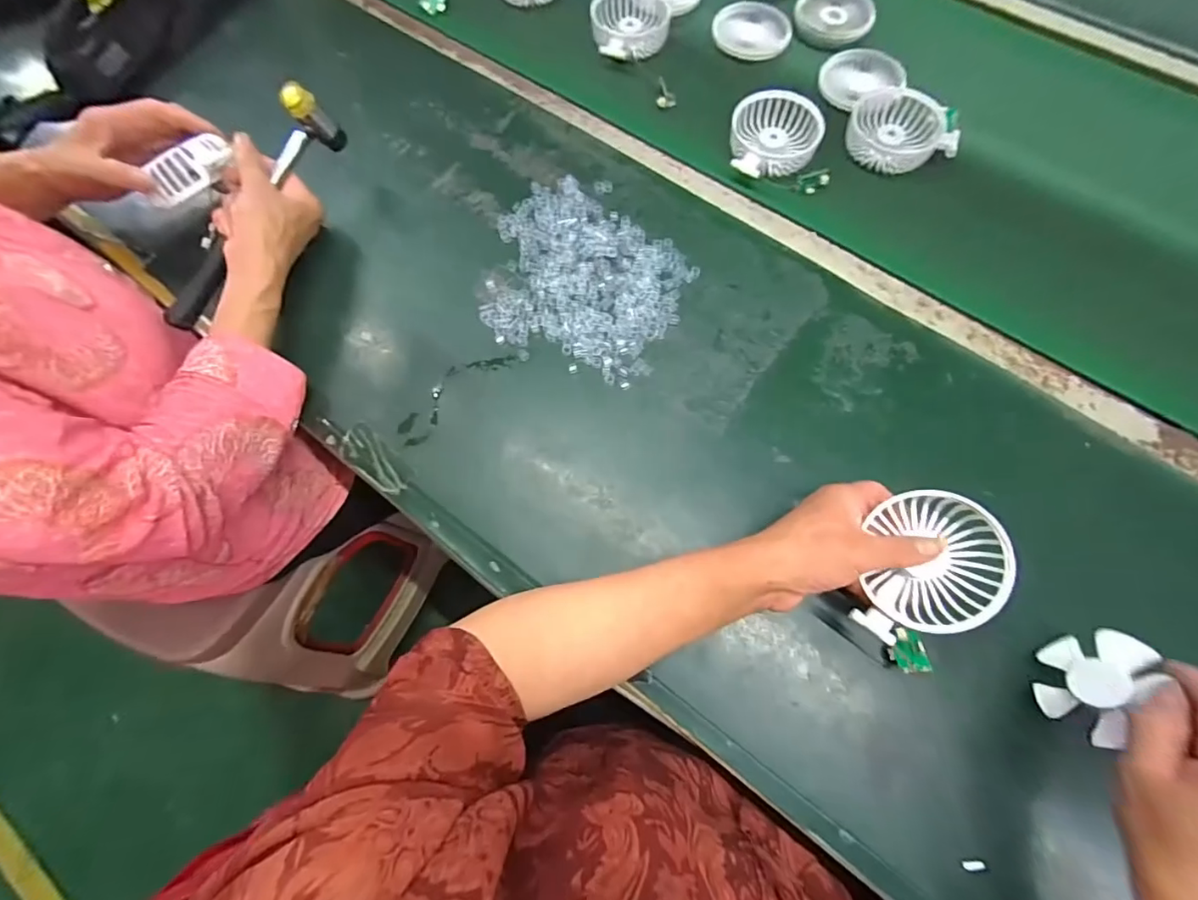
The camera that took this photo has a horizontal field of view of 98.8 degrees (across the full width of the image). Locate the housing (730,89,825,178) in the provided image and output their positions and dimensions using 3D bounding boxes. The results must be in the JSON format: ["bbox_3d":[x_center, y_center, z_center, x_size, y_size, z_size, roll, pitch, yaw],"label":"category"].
[{"bbox_3d":[0.181,-0.317,0.526,0.089,0.029,0.097,11,71,5],"label":"housing"}]

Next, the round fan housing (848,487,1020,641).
[{"bbox_3d":[0.224,0.079,0.346,0.085,0.033,0.099,2,79,31],"label":"round fan housing"}]

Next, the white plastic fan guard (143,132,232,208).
[{"bbox_3d":[-0.366,-0.249,0.460,0.079,0.024,0.029,-45,116,-11],"label":"white plastic fan guard"}]

